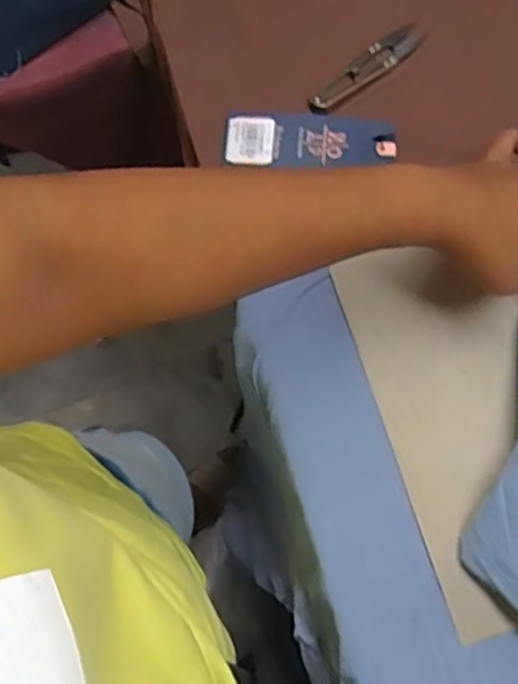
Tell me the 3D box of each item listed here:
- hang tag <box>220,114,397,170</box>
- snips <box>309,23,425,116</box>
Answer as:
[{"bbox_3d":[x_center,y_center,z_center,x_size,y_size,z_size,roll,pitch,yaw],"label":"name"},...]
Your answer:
[{"bbox_3d":[0.037,-0.148,0.511,0.121,0.008,0.035,2,85,3],"label":"hang tag"},{"bbox_3d":[0.080,-0.201,0.521,0.102,0.005,0.021,-41,79,-8],"label":"snips"}]

